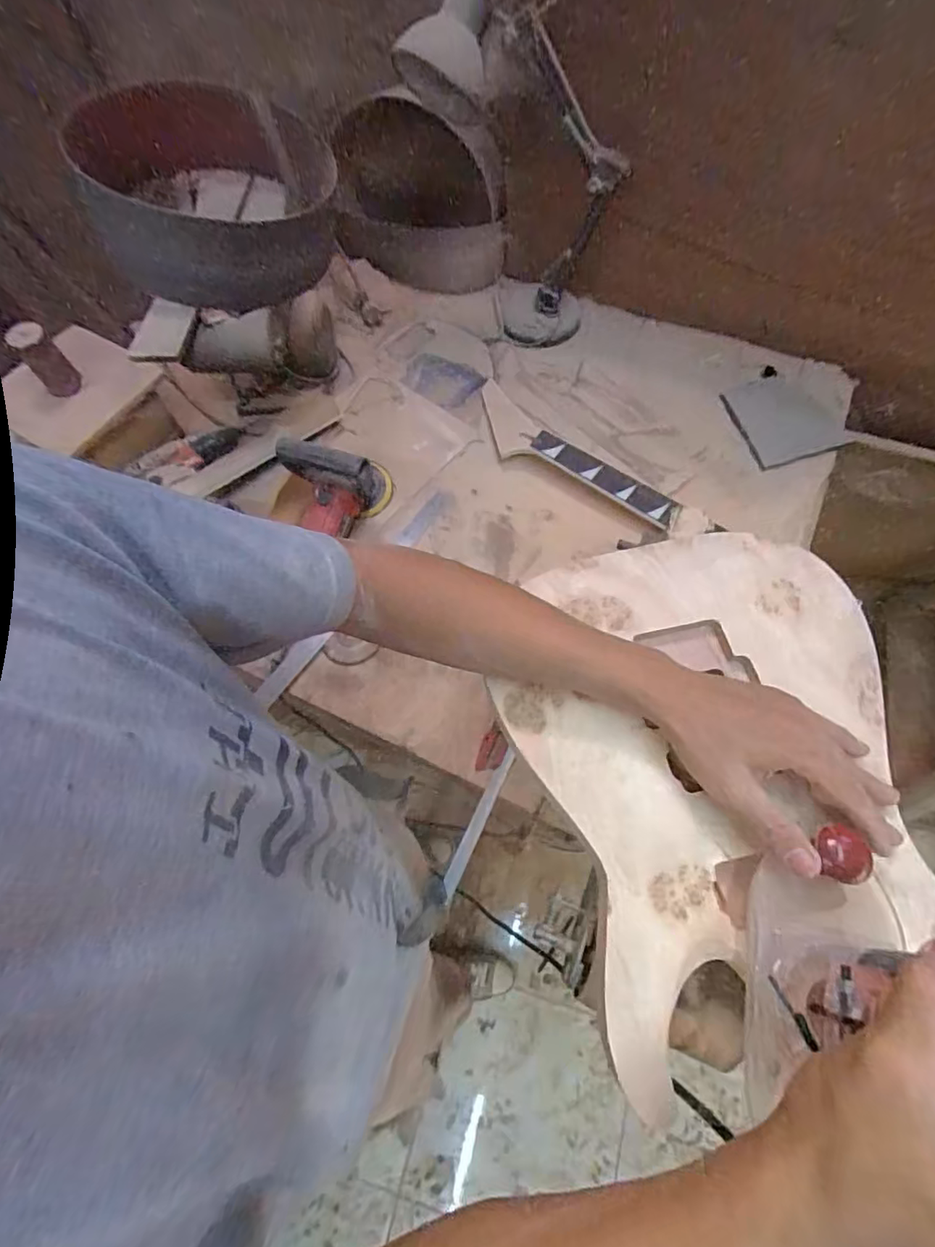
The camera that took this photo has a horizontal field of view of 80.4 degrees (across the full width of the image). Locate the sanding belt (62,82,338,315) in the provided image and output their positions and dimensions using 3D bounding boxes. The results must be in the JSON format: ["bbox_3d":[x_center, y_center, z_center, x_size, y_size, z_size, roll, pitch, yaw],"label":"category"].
[{"bbox_3d":[-0.319,-0.549,0.694,0.284,0.108,0.334,-2,66,2],"label":"sanding belt"}]

